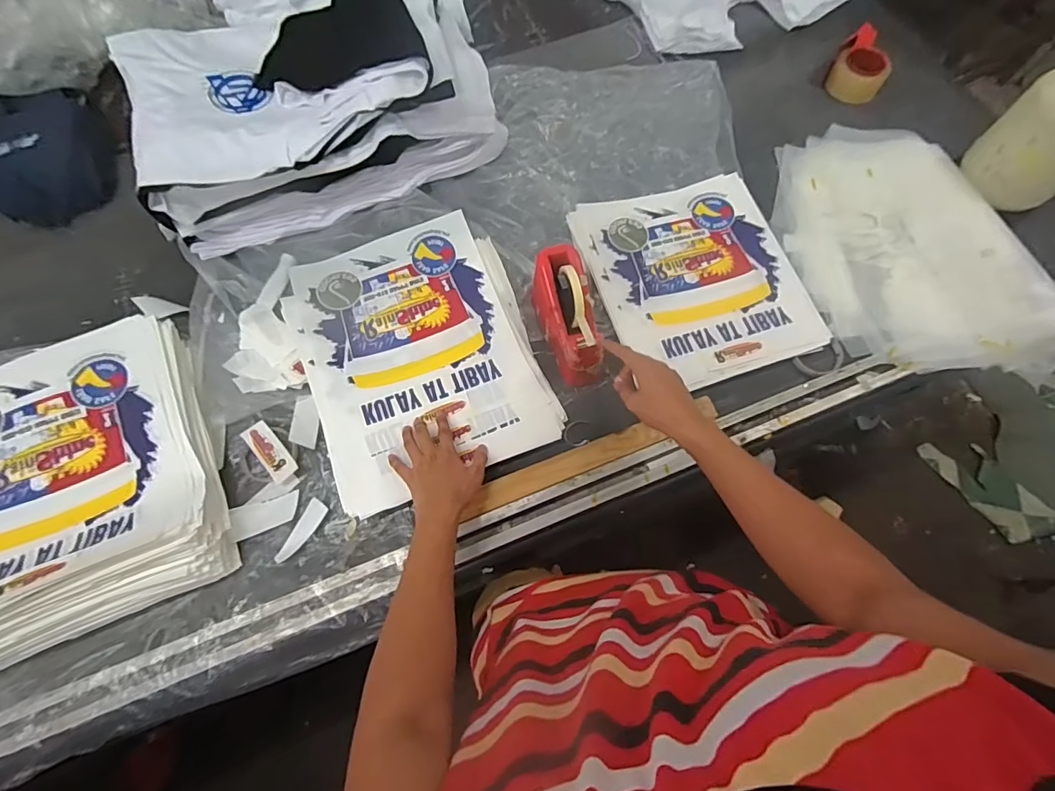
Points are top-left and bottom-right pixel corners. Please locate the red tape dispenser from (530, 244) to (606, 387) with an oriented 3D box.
[{"bbox_3d":[0.066,-0.127,0.794,0.078,0.129,0.219,-14,81,-7],"label":"red tape dispenser"}]

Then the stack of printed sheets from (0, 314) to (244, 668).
[{"bbox_3d":[-0.649,0.115,0.691,0.380,0.077,0.410,-22,70,-10],"label":"stack of printed sheets"}]

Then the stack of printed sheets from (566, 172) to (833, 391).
[{"bbox_3d":[0.292,-0.210,0.868,0.340,0.022,0.384,-18,70,-9],"label":"stack of printed sheets"}]

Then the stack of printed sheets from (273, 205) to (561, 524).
[{"bbox_3d":[-0.177,-0.076,0.807,0.354,0.030,0.441,-21,70,-10],"label":"stack of printed sheets"}]

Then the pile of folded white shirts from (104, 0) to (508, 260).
[{"bbox_3d":[-0.376,-0.524,0.886,0.592,0.195,0.387,-21,70,-10],"label":"pile of folded white shirts"}]

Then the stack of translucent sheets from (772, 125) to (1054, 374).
[{"bbox_3d":[0.652,-0.290,0.878,0.345,0.090,0.565,-7,68,-4],"label":"stack of translucent sheets"}]

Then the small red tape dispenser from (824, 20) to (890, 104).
[{"bbox_3d":[0.703,-0.693,1.049,0.109,0.059,0.178,32,71,11],"label":"small red tape dispenser"}]

